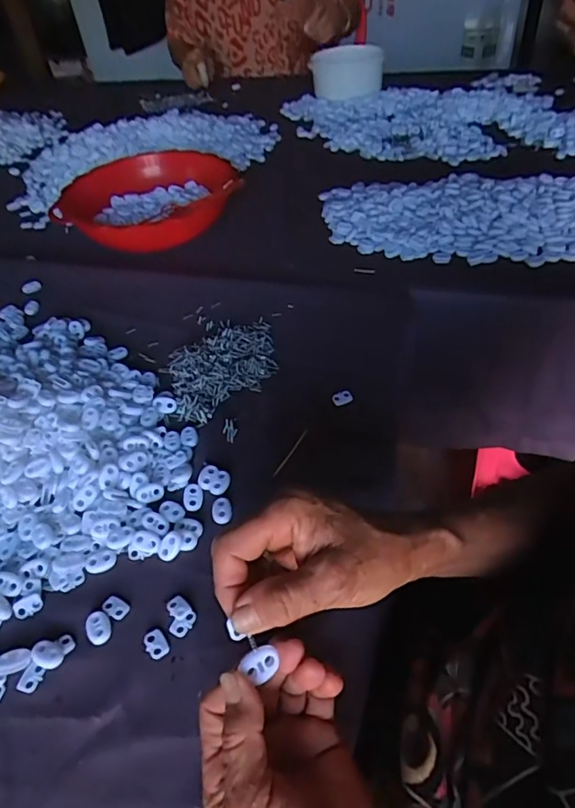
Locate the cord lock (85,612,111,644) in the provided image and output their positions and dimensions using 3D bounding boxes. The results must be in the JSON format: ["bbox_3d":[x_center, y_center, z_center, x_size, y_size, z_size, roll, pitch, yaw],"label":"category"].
[{"bbox_3d":[-0.129,0.152,0.356,0.015,0.004,0.022,-23,48,-15],"label":"cord lock"}]

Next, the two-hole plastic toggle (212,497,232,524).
[{"bbox_3d":[-0.052,0.083,0.413,0.016,0.004,0.023,-12,46,-6],"label":"two-hole plastic toggle"}]

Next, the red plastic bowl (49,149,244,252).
[{"bbox_3d":[-0.187,-0.276,0.729,0.241,0.074,0.200,-3,46,3],"label":"red plastic bowl"}]

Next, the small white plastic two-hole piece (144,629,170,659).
[{"bbox_3d":[-0.088,0.159,0.347,0.013,0.004,0.019,-29,50,-21],"label":"small white plastic two-hole piece"}]

